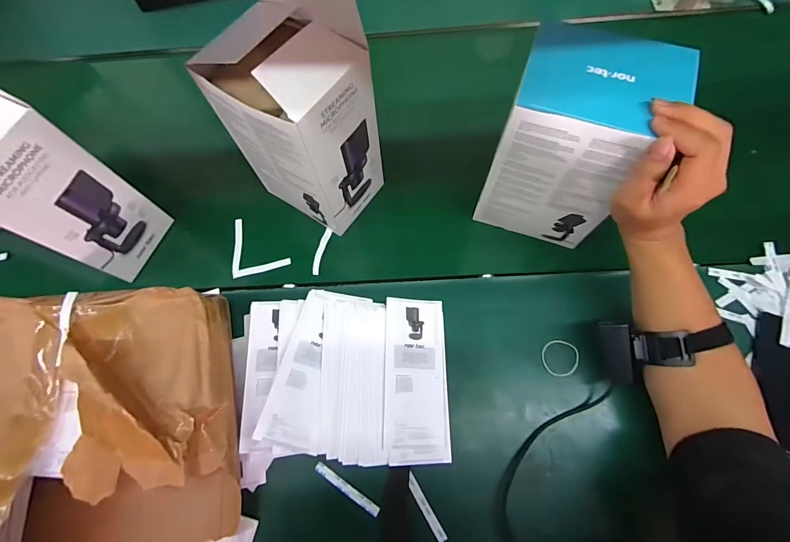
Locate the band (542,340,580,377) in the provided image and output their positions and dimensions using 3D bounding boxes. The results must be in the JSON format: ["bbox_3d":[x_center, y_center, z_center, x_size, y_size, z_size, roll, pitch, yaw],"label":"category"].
[{"bbox_3d":[0.209,0.110,0.455,0.044,0.005,0.045,-1,67,3],"label":"band"}]

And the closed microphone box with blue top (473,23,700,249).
[{"bbox_3d":[0.197,-0.134,0.431,0.141,0.224,0.106,17,70,8],"label":"closed microphone box with blue top"}]

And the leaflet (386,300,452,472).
[{"bbox_3d":[0.027,0.130,0.446,0.078,0.004,0.193,4,69,-13],"label":"leaflet"}]

